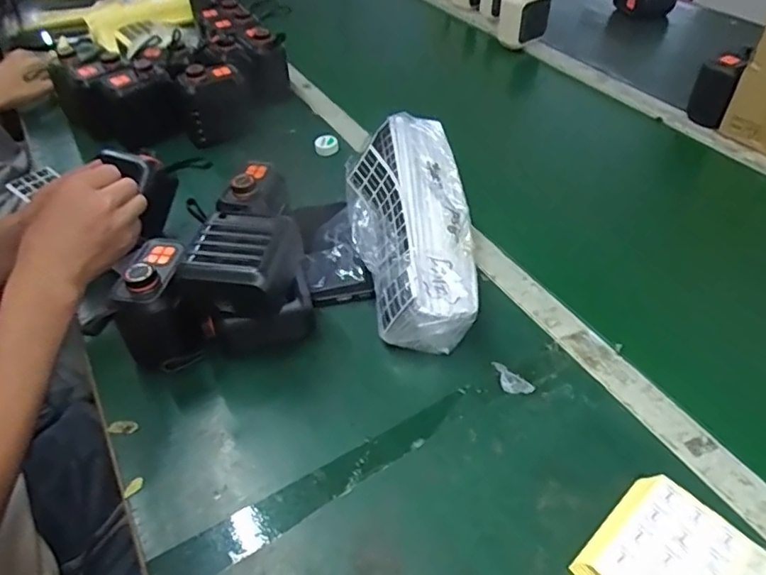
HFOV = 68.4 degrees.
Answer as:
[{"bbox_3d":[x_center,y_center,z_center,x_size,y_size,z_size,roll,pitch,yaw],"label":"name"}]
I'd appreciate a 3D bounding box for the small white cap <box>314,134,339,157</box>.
[{"bbox_3d":[-0.080,-0.203,0.801,0.034,0.017,0.034,-6,44,-4],"label":"small white cap"}]

